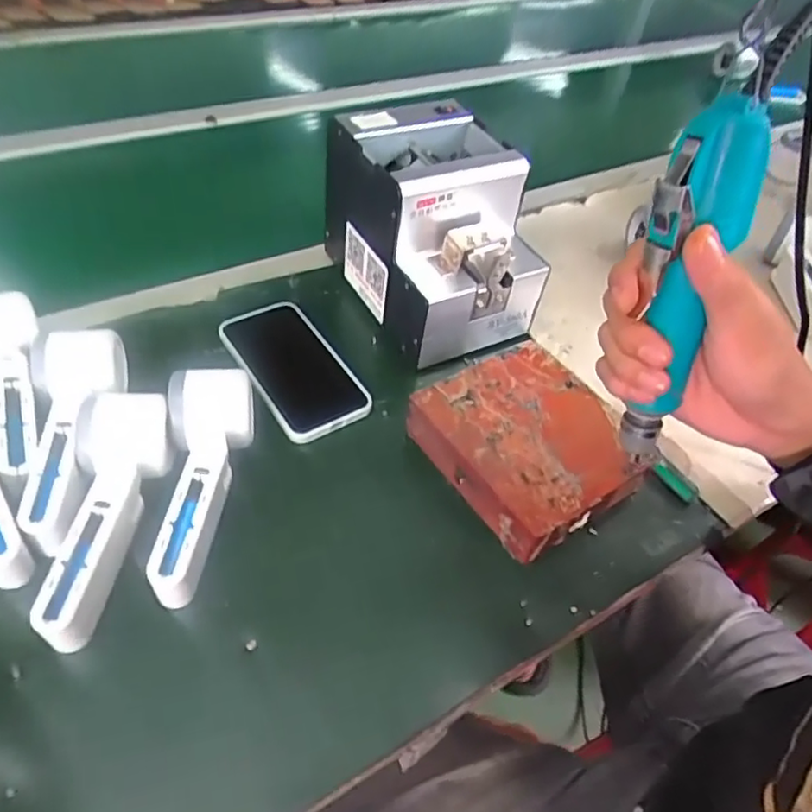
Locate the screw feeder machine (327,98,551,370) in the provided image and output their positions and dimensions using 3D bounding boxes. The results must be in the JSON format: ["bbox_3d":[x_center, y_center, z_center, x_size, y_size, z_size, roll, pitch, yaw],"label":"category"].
[{"bbox_3d":[0.026,-0.156,0.551,0.128,0.143,0.170,-20,53,-24],"label":"screw feeder machine"}]

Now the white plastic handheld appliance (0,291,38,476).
[{"bbox_3d":[-0.270,-0.025,0.426,0.050,0.034,0.151,-21,53,-24],"label":"white plastic handheld appliance"}]

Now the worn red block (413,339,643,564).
[{"bbox_3d":[0.094,0.026,0.475,0.132,0.035,0.149,-26,55,-27],"label":"worn red block"}]

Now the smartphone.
[{"bbox_3d":[-0.093,-0.035,0.518,0.079,0.015,0.145,-22,54,-25],"label":"smartphone"}]

